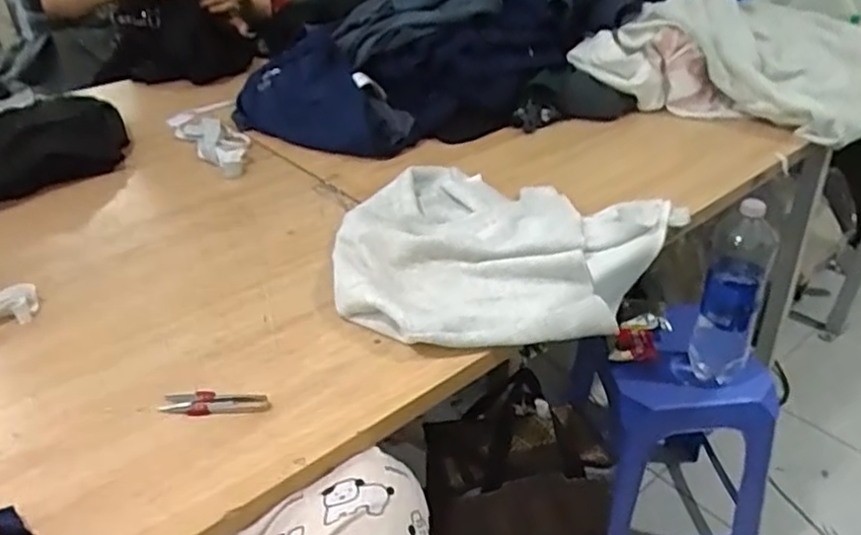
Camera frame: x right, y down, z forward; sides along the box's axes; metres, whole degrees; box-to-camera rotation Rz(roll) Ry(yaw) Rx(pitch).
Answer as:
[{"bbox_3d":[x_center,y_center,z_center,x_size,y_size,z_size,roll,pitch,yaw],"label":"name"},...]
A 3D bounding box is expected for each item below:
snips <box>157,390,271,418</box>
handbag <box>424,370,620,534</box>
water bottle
[{"bbox_3d":[-0.205,0.129,0.630,0.102,0.006,0.025,-1,34,3],"label":"snips"},{"bbox_3d":[0.109,0.248,0.832,0.222,0.209,0.125,-6,34,-3],"label":"handbag"},{"bbox_3d":[0.473,0.048,1.043,0.087,0.310,0.068,15,38,25],"label":"water bottle"}]

